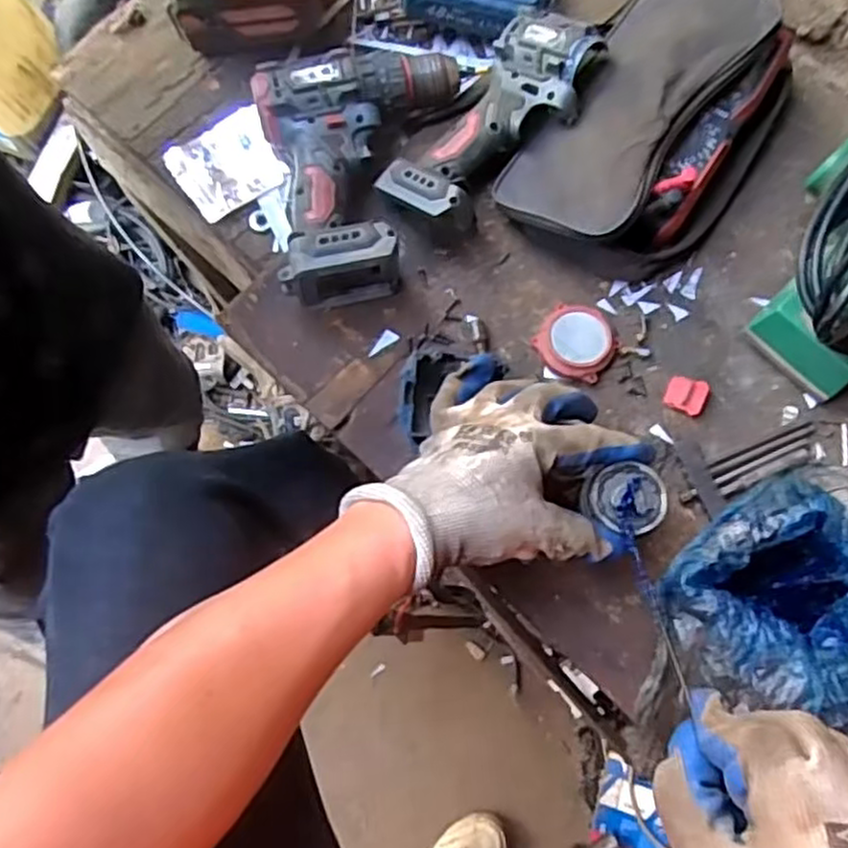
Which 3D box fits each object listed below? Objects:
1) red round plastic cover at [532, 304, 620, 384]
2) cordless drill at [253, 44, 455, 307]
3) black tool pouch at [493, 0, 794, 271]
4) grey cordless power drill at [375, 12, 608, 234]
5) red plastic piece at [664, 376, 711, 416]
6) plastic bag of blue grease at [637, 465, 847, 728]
[{"bbox_3d":[0.110,-0.060,0.531,0.054,0.016,0.055,0,77,0],"label":"red round plastic cover"},{"bbox_3d":[-0.039,-0.181,0.545,0.142,0.064,0.171,-8,77,-2],"label":"cordless drill"},{"bbox_3d":[0.168,-0.215,0.543,0.141,0.083,0.217,39,80,8],"label":"black tool pouch"},{"bbox_3d":[0.051,-0.217,0.546,0.073,0.074,0.176,39,80,8],"label":"grey cordless power drill"},{"bbox_3d":[0.187,-0.021,0.528,0.028,0.010,0.026,25,78,6],"label":"red plastic piece"},{"bbox_3d":[0.248,0.095,0.438,0.232,0.094,0.142,-10,77,-2],"label":"plastic bag of blue grease"}]

